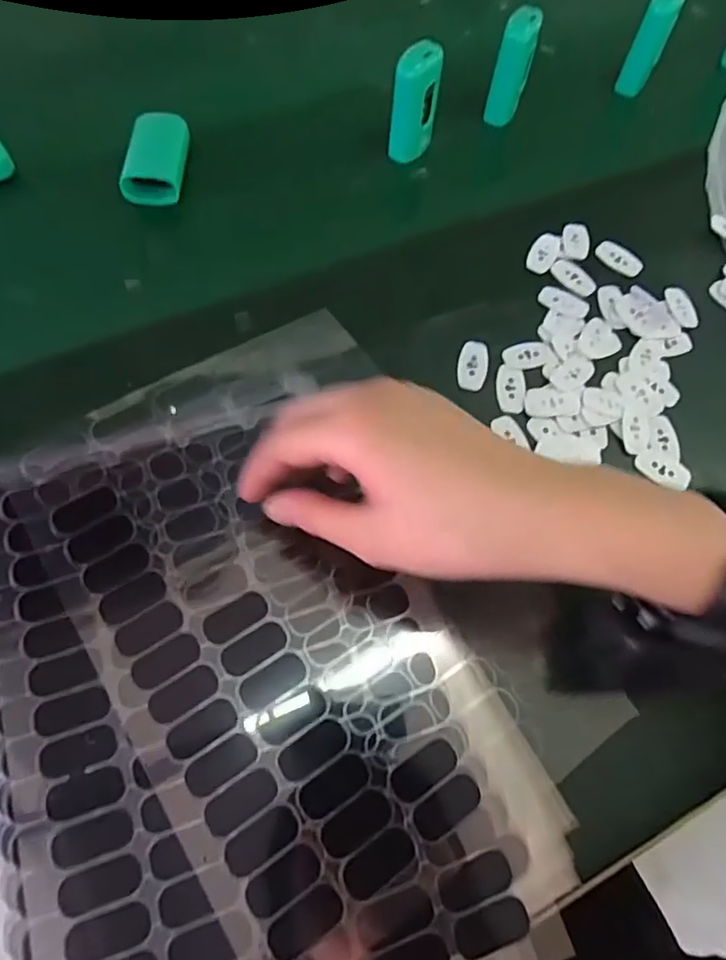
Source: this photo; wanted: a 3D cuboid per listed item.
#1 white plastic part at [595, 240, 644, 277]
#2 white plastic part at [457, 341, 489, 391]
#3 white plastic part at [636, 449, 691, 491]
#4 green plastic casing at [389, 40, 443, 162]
[{"bbox_3d":[0.169,-0.145,0.387,0.032,0.004,0.016,35,68,12],"label":"white plastic part"},{"bbox_3d":[0.064,-0.067,0.344,0.017,0.005,0.031,9,65,0],"label":"white plastic part"},{"bbox_3d":[0.168,-0.006,0.329,0.030,0.004,0.016,33,68,11],"label":"white plastic part"},{"bbox_3d":[0.035,-0.254,0.404,0.028,0.072,0.024,10,65,1],"label":"green plastic casing"}]

